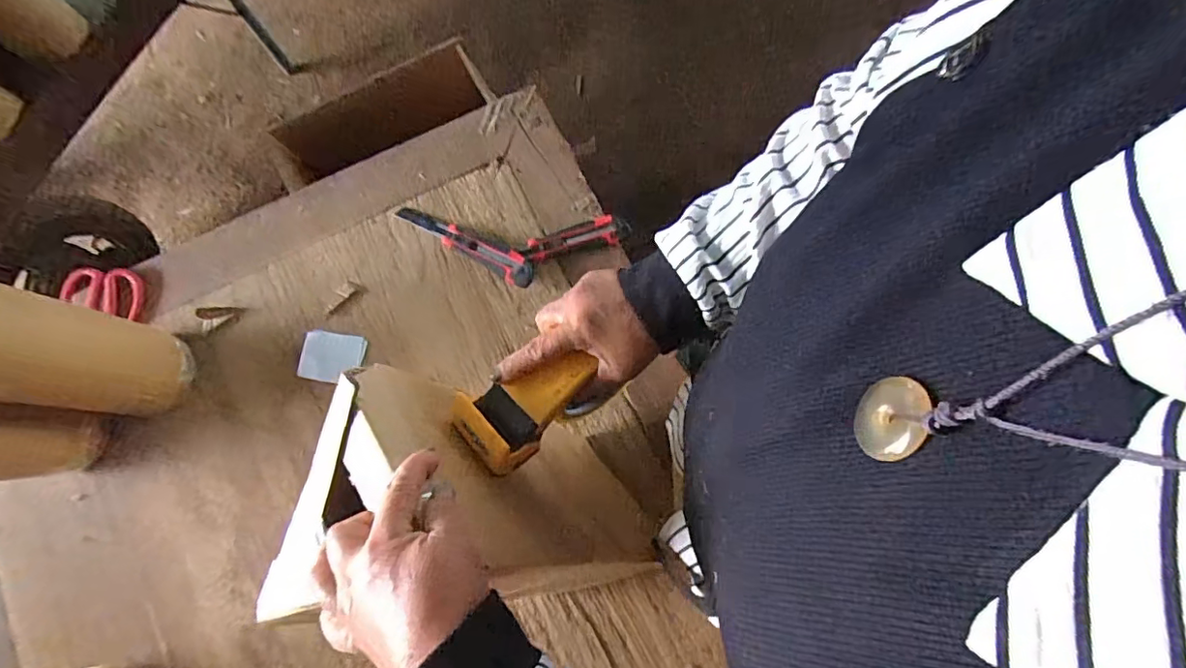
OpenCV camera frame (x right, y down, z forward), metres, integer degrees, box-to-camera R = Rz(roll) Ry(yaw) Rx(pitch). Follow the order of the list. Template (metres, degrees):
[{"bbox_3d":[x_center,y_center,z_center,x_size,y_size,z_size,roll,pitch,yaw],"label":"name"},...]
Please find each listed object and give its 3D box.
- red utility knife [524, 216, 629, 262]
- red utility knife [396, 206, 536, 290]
[{"bbox_3d":[-0.020,-0.135,0.765,0.142,0.018,0.037,-15,77,-3],"label":"red utility knife"},{"bbox_3d":[-0.175,-0.131,0.761,0.212,0.016,0.043,30,79,7],"label":"red utility knife"}]

